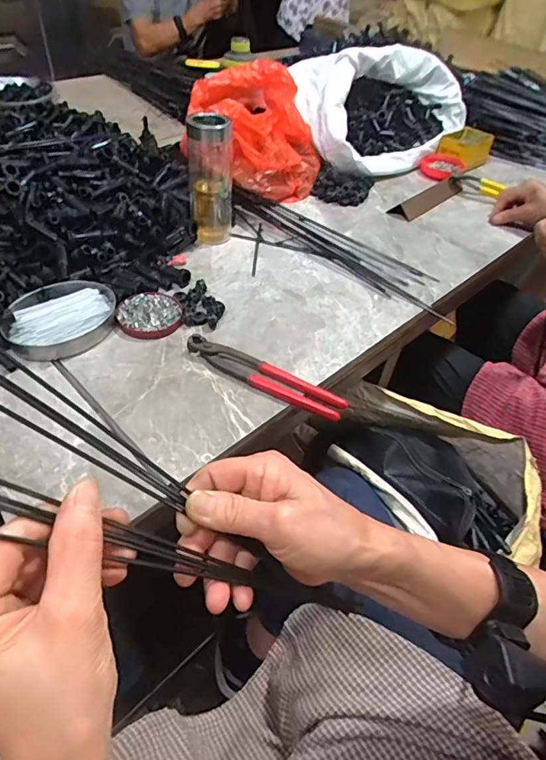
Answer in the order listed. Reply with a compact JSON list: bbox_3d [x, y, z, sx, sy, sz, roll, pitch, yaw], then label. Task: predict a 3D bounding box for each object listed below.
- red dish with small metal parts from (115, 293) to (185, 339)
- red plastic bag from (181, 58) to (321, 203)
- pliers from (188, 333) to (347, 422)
[{"bbox_3d":[-0.159,-0.085,0.605,0.081,0.013,0.075,3,46,-3],"label":"red dish with small metal parts"},{"bbox_3d":[-0.035,-0.466,0.882,0.245,0.161,0.246,35,53,25],"label":"red plastic bag"},{"bbox_3d":[-0.011,-0.006,0.540,0.198,0.015,0.035,24,49,17],"label":"pliers"}]

